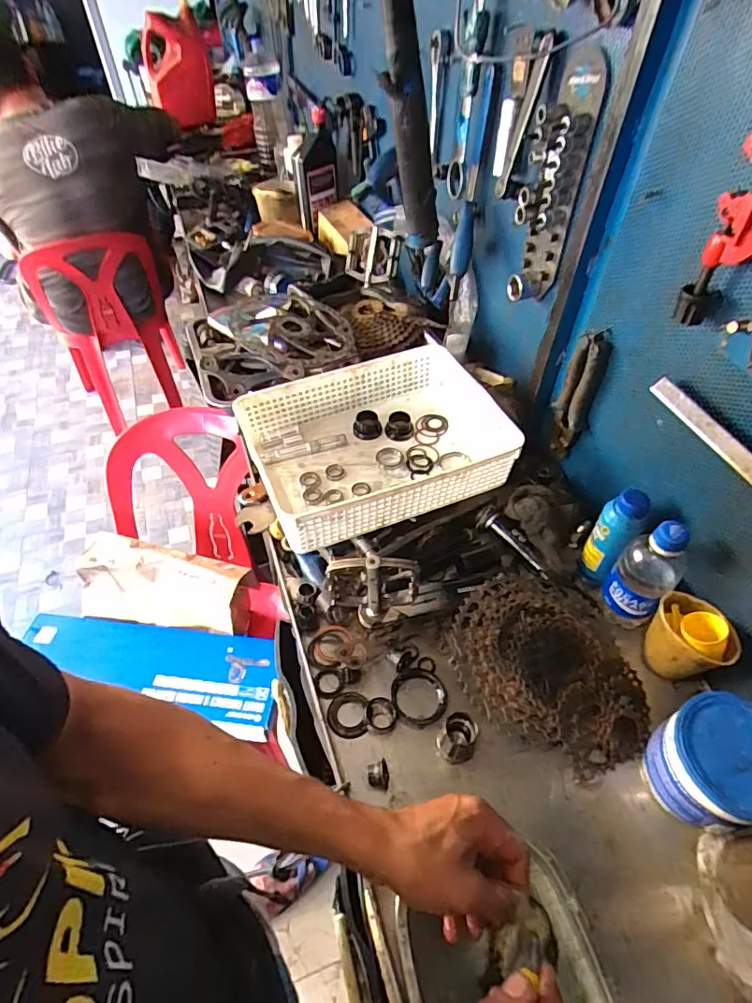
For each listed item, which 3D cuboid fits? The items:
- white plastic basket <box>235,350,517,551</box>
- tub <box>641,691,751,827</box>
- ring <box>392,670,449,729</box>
[{"bbox_3d":[0.002,-0.081,0.727,0.334,0.087,0.245,-16,51,-14],"label":"white plastic basket"},{"bbox_3d":[0.319,0.245,0.485,0.107,0.086,0.098,0,49,-1],"label":"tub"},{"bbox_3d":[0.048,0.212,0.567,0.062,0.007,0.063,0,49,-1],"label":"ring"}]

